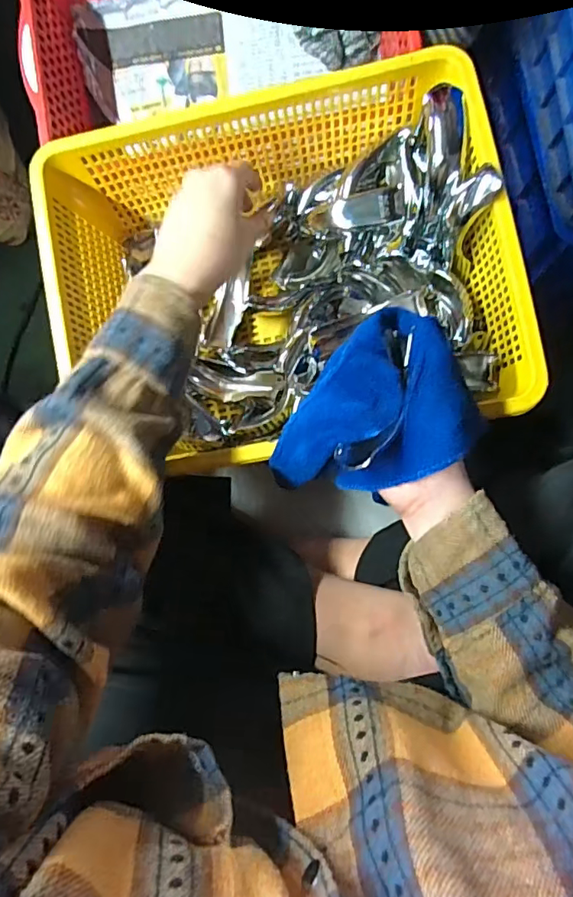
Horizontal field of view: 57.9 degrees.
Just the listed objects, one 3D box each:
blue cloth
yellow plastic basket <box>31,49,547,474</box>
[{"bbox_3d":[0.058,-0.018,0.374,0.141,0.069,0.105,-37,84,2],"label":"blue cloth"},{"bbox_3d":[-0.005,-0.147,0.482,0.382,0.128,0.302,-8,86,5],"label":"yellow plastic basket"}]

